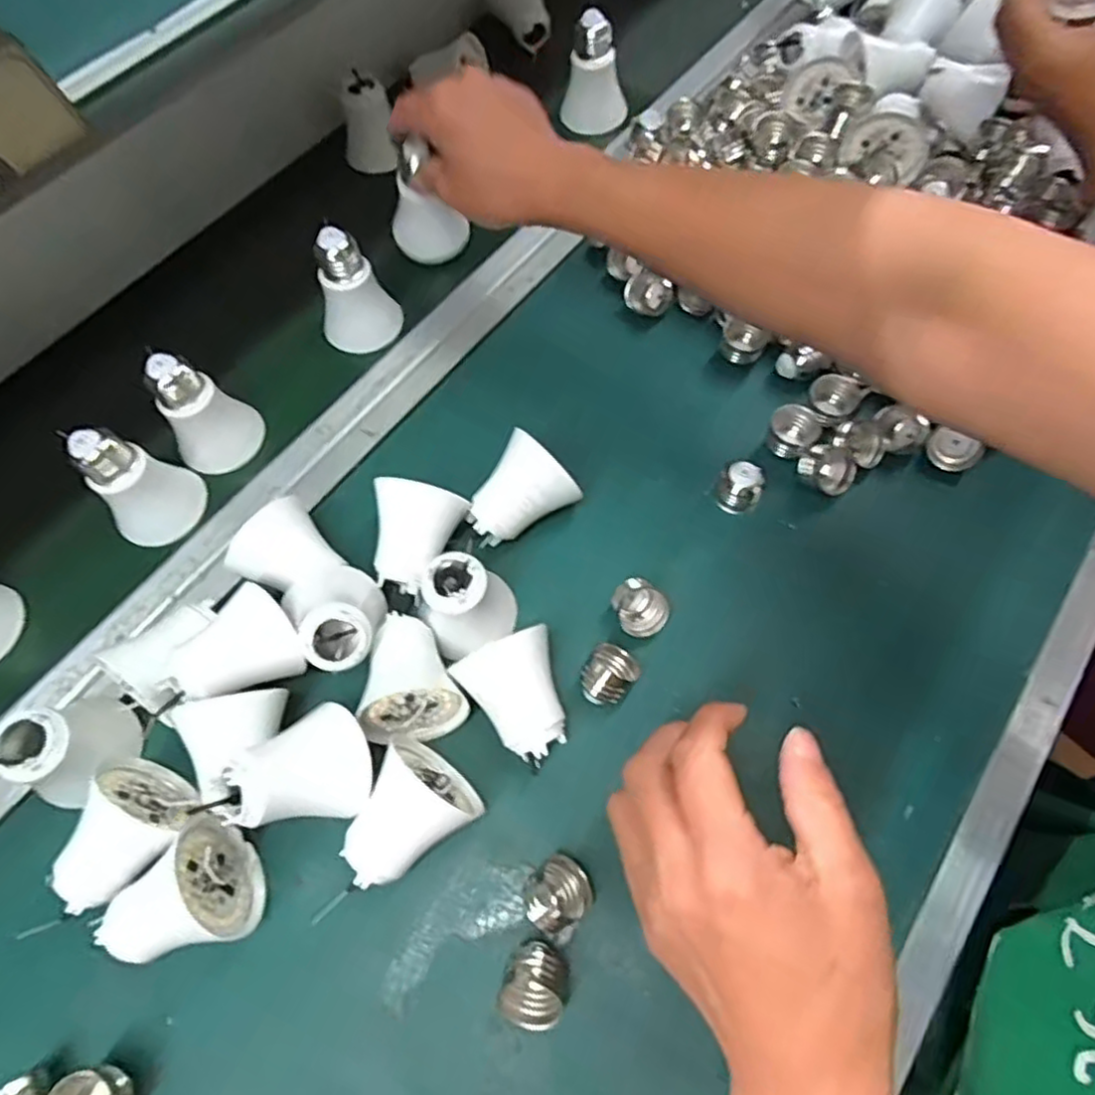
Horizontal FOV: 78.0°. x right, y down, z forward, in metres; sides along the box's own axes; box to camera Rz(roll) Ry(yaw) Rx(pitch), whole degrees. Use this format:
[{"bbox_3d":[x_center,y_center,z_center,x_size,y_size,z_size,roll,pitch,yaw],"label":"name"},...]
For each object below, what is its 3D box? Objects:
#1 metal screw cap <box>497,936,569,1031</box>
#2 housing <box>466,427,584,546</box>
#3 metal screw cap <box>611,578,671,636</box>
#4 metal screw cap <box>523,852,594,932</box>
[{"bbox_3d":[-0.005,0.185,0.285,0.027,0.024,0.030,15,66,10],"label":"metal screw cap"},{"bbox_3d":[-0.015,-0.025,0.371,0.042,0.048,0.050,38,72,18],"label":"housing"},{"bbox_3d":[0.048,0.034,0.359,0.024,0.023,0.030,-35,68,-13],"label":"metal screw cap"},{"bbox_3d":[0.004,0.153,0.301,0.029,0.026,0.026,-17,65,-5],"label":"metal screw cap"}]

